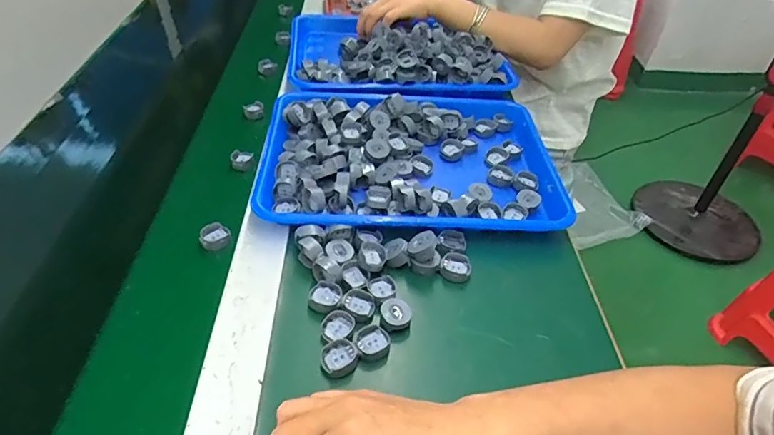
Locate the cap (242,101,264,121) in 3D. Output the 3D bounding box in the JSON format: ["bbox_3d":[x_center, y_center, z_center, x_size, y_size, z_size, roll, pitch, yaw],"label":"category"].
[{"bbox_3d":[-0.182,-0.146,0.675,0.026,0.013,0.028,2,44,-2],"label":"cap"}]

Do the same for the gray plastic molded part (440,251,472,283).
[{"bbox_3d":[0.068,0.047,0.481,0.029,0.009,0.032,14,45,10],"label":"gray plastic molded part"}]

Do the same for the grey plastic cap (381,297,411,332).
[{"bbox_3d":[0.007,0.082,0.424,0.026,0.006,0.029,-3,44,-8],"label":"grey plastic cap"}]

